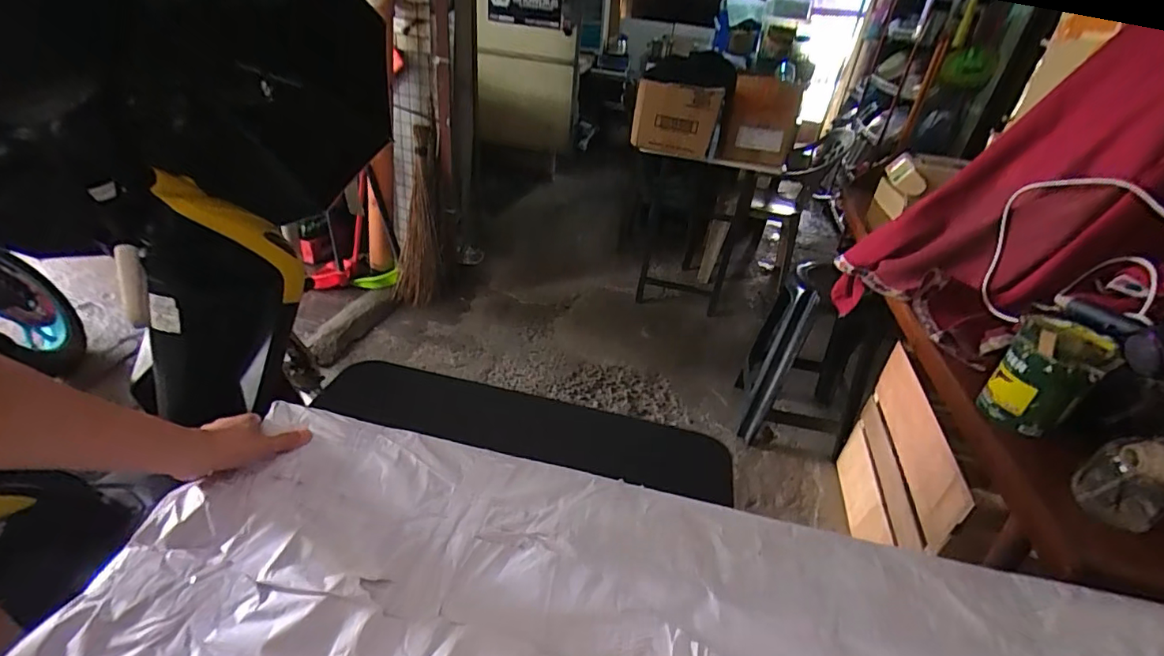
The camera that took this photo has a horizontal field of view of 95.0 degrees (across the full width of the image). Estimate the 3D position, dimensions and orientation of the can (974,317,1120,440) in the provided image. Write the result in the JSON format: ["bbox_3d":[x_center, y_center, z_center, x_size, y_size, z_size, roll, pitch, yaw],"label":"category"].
[{"bbox_3d":[0.688,0.077,0.795,0.111,0.165,0.113,-21,41,-34],"label":"can"}]

